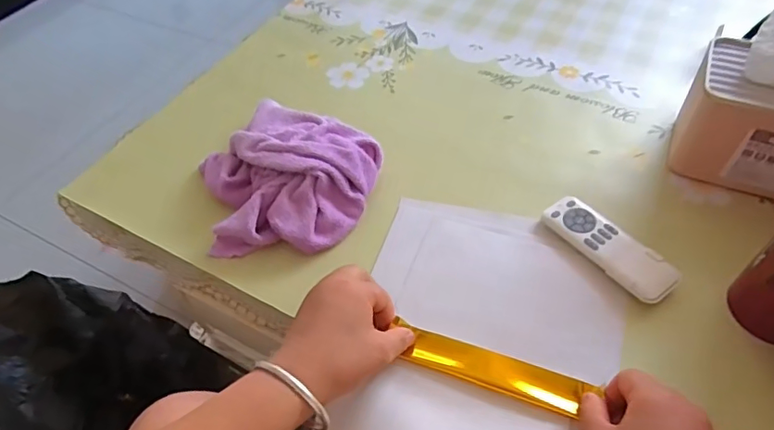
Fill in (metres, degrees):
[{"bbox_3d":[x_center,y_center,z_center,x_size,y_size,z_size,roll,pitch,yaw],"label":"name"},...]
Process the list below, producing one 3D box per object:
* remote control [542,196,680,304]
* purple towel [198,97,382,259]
[{"bbox_3d":[0.202,0.030,0.479,0.048,0.016,0.126,-32,55,-20],"label":"remote control"},{"bbox_3d":[-0.103,-0.051,0.543,0.188,0.051,0.192,-6,50,0],"label":"purple towel"}]

